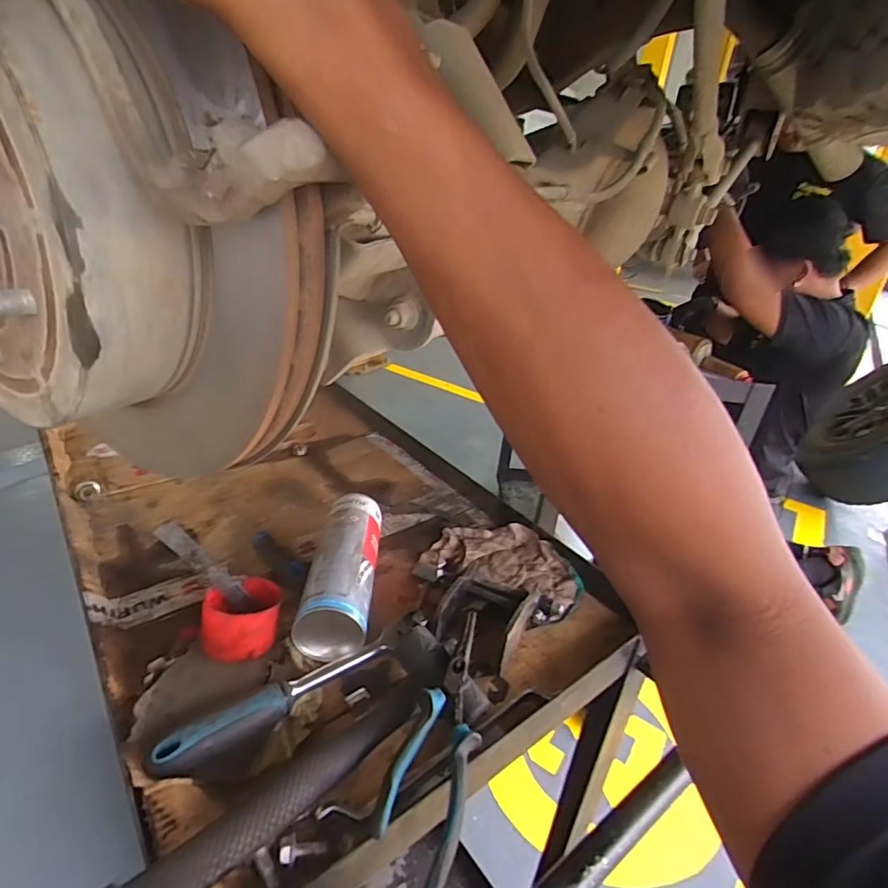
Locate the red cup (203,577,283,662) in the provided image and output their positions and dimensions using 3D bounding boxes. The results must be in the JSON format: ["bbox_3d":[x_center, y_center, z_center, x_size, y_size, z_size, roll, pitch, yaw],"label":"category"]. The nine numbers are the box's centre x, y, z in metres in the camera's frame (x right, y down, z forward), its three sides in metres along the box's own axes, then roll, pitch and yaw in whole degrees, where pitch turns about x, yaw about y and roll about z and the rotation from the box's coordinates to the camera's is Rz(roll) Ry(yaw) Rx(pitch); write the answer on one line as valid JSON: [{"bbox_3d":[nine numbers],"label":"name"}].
[{"bbox_3d":[-0.184,0.159,0.487,0.065,0.049,0.072,3,18,-25],"label":"red cup"}]

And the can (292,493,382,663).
[{"bbox_3d":[-0.103,0.132,0.556,0.062,0.069,0.193,5,28,-2],"label":"can"}]

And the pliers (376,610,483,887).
[{"bbox_3d":[0.005,0.209,0.401,0.052,0.017,0.212,13,29,13],"label":"pliers"}]

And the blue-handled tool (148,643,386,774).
[{"bbox_3d":[-0.127,0.204,0.427,0.185,0.024,0.031,-18,36,-36],"label":"blue-handled tool"}]

